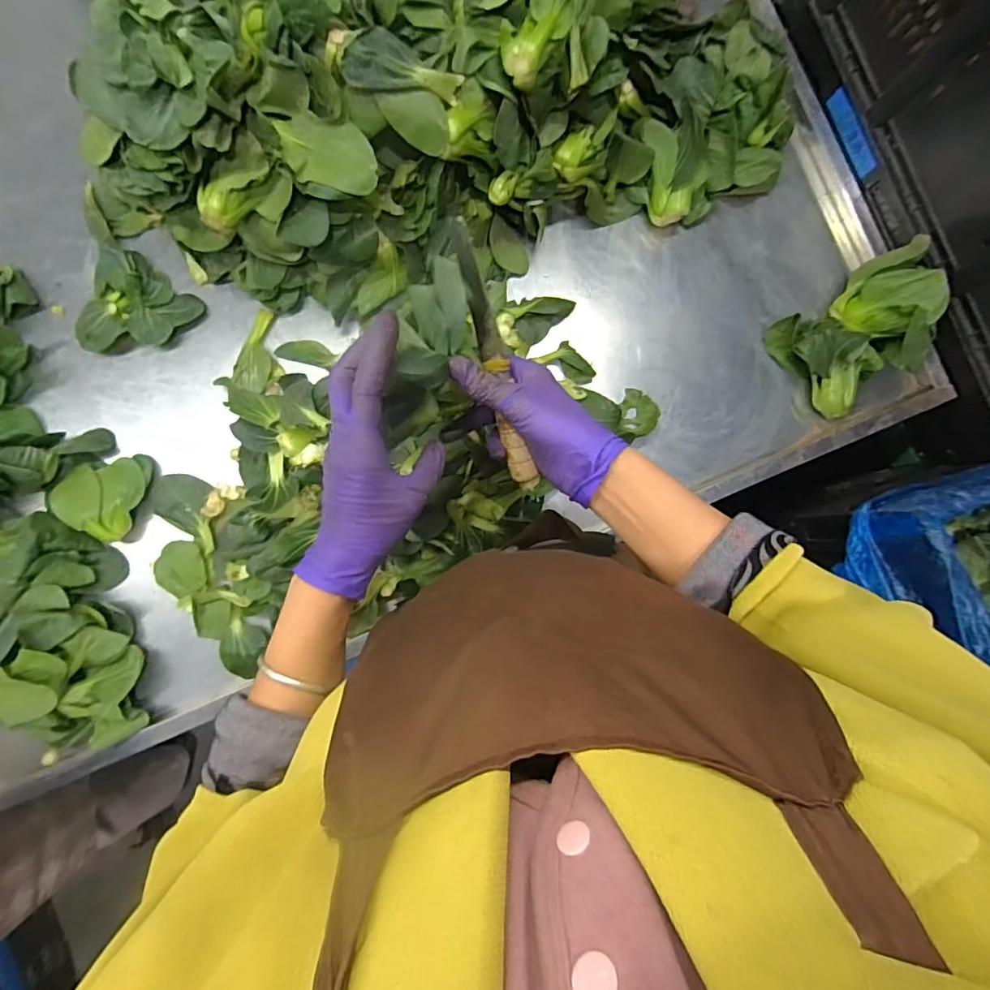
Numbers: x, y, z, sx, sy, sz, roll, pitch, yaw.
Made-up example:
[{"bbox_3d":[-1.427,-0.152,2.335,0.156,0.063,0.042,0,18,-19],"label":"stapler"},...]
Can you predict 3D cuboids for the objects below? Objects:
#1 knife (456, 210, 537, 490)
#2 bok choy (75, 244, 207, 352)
[{"bbox_3d":[0.001,-0.103,0.415,0.020,0.017,0.207,-16,105,-4],"label":"knife"},{"bbox_3d":[-0.402,-0.202,0.576,0.108,0.030,0.112,37,85,0],"label":"bok choy"}]

